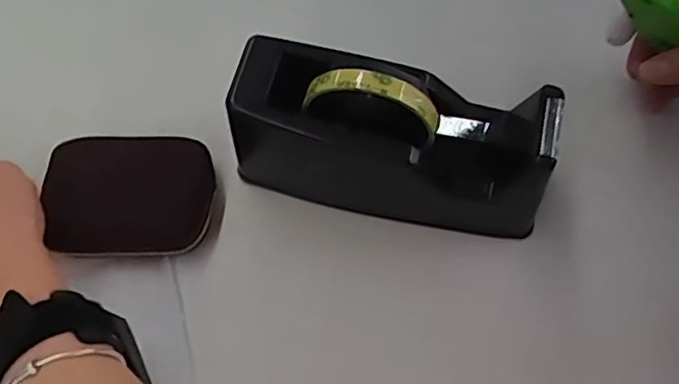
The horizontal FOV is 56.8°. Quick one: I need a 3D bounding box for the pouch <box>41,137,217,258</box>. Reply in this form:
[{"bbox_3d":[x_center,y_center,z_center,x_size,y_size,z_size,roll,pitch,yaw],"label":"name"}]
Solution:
[{"bbox_3d":[-0.139,0.001,0.420,0.105,0.015,0.082,3,76,-9],"label":"pouch"}]

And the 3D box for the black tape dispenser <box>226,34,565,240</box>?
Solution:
[{"bbox_3d":[0.036,-0.035,0.403,0.204,0.111,0.074,9,66,6],"label":"black tape dispenser"}]

